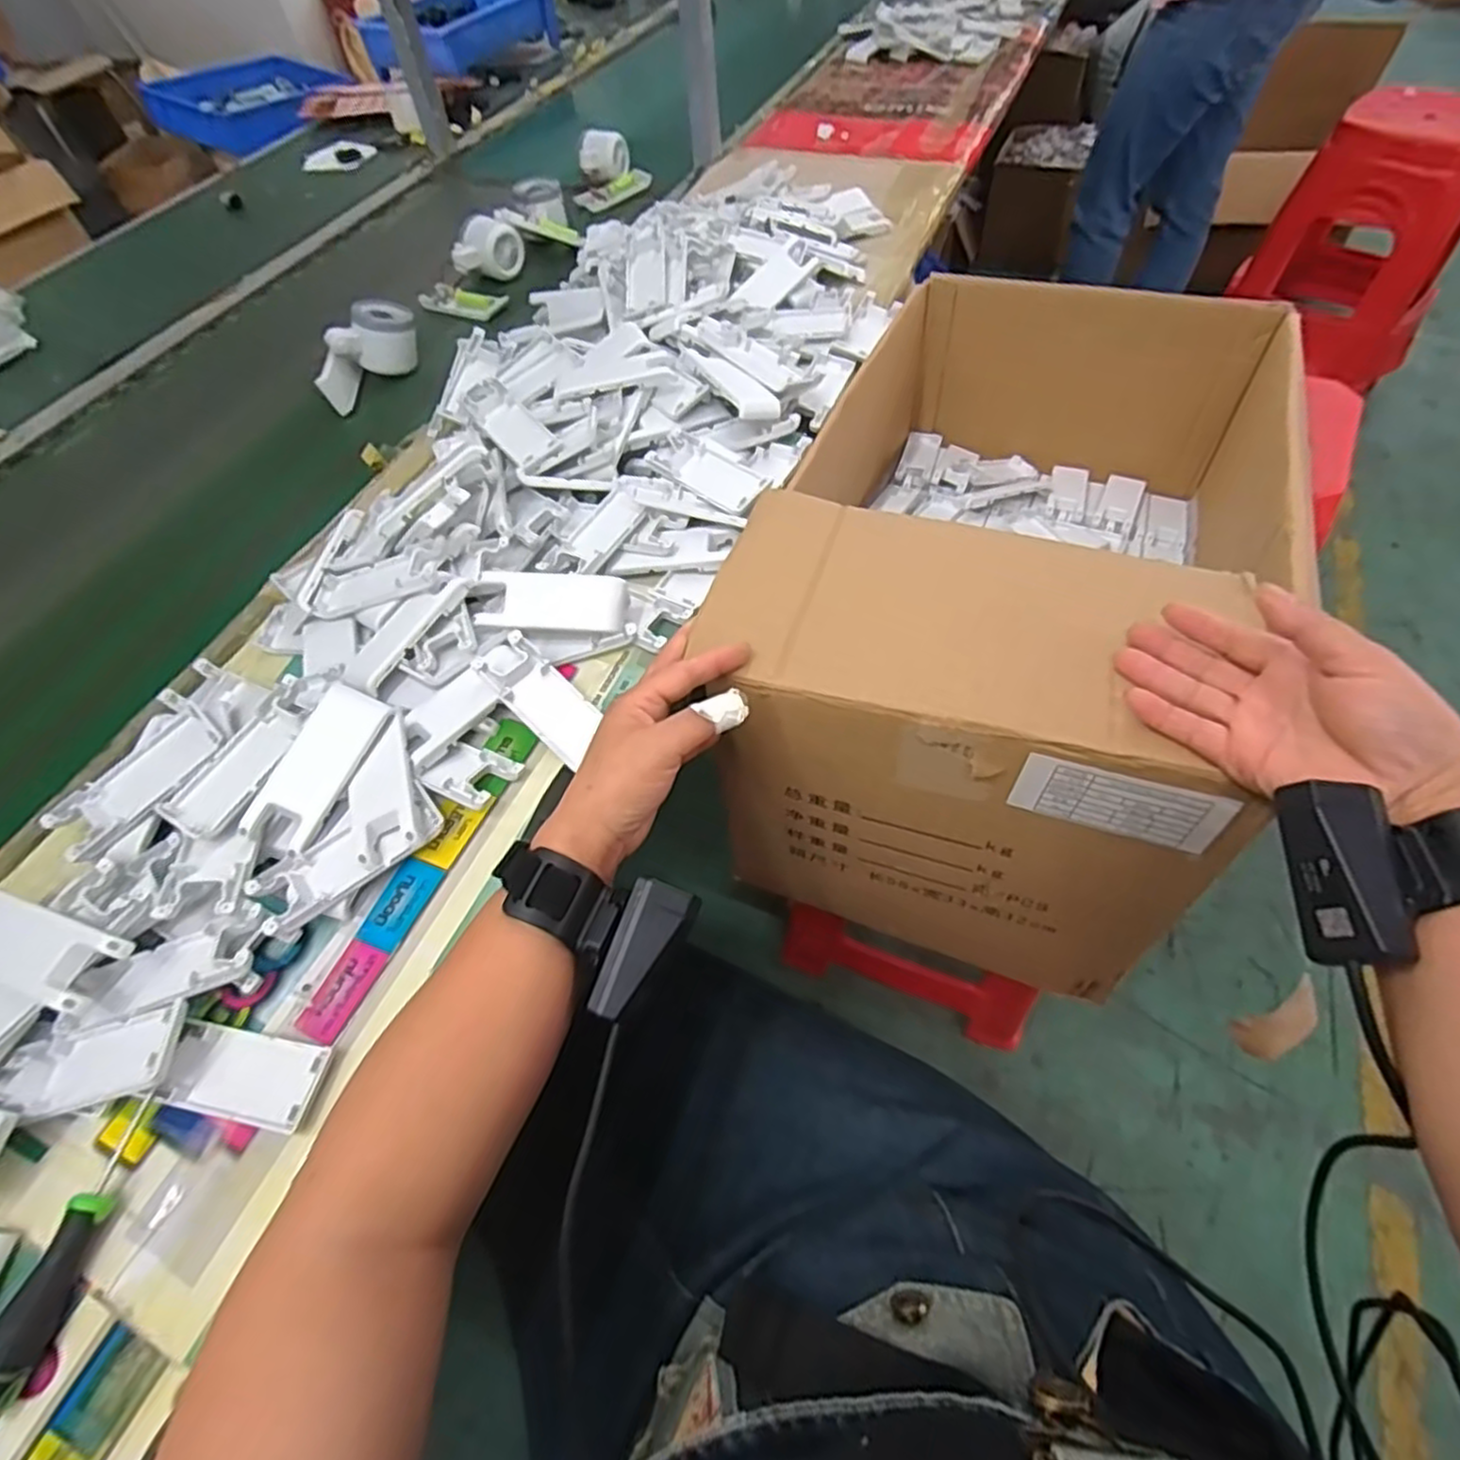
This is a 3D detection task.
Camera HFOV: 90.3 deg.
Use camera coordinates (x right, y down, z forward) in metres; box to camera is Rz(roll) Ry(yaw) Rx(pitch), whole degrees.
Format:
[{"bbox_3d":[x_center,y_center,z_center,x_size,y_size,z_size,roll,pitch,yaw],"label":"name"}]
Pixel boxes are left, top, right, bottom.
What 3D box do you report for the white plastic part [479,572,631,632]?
[{"bbox_3d":[-0.121,-0.087,0.495,0.098,0.010,0.039,2,87,1],"label":"white plastic part"}]

